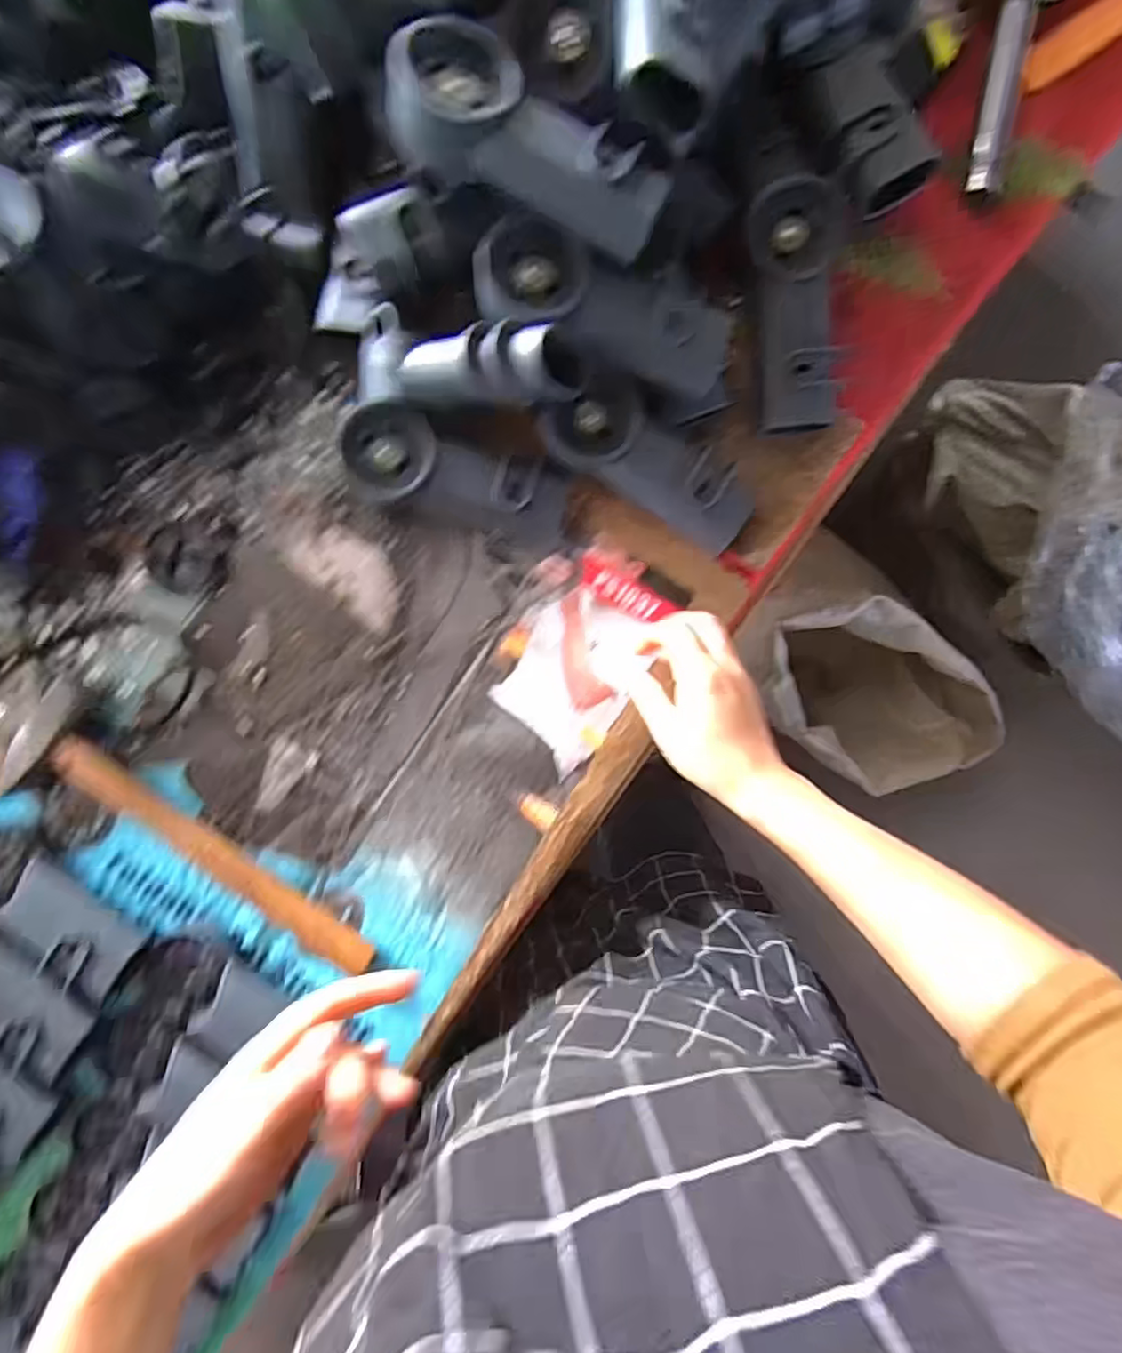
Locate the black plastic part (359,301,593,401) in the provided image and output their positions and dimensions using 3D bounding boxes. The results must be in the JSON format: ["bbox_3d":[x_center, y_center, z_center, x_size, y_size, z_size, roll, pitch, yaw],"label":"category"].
[{"bbox_3d":[-0.061,-0.202,0.428,0.161,0.065,0.059,14,90,23],"label":"black plastic part"}]

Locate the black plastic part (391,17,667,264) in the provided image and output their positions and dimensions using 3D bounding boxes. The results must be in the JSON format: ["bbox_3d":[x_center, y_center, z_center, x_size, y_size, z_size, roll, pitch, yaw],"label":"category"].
[{"bbox_3d":[-0.016,-0.310,0.372,0.163,0.045,0.071,24,90,1],"label":"black plastic part"}]

